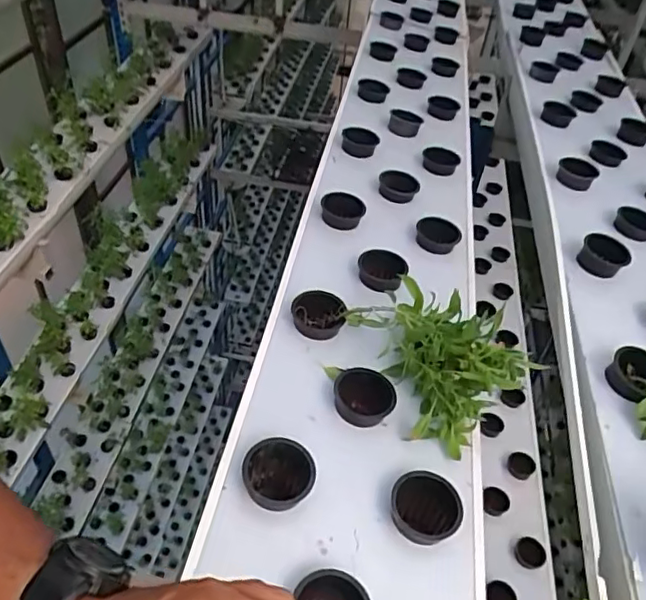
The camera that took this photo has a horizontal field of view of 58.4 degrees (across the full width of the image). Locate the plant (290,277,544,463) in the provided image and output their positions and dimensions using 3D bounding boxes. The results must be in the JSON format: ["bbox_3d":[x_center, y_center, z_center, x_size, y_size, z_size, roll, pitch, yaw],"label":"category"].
[{"bbox_3d":[0.110,0.046,0.757,0.176,0.108,0.294,-27,53,-30],"label":"plant"}]

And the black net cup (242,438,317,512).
[{"bbox_3d":[-0.049,0.205,0.641,0.075,0.075,0.072,3,44,-3],"label":"black net cup"}]

